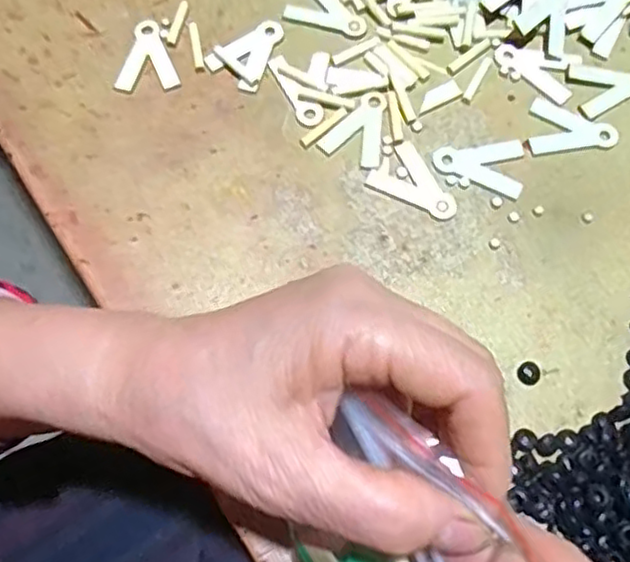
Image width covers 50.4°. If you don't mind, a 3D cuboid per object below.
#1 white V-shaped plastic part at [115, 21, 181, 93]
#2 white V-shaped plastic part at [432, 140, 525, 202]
[{"bbox_3d":[-0.092,-0.116,0.352,0.030,0.004,0.044,-20,71,-7],"label":"white V-shaped plastic part"},{"bbox_3d":[0.085,-0.062,0.335,0.045,0.004,0.032,22,71,8],"label":"white V-shaped plastic part"}]

